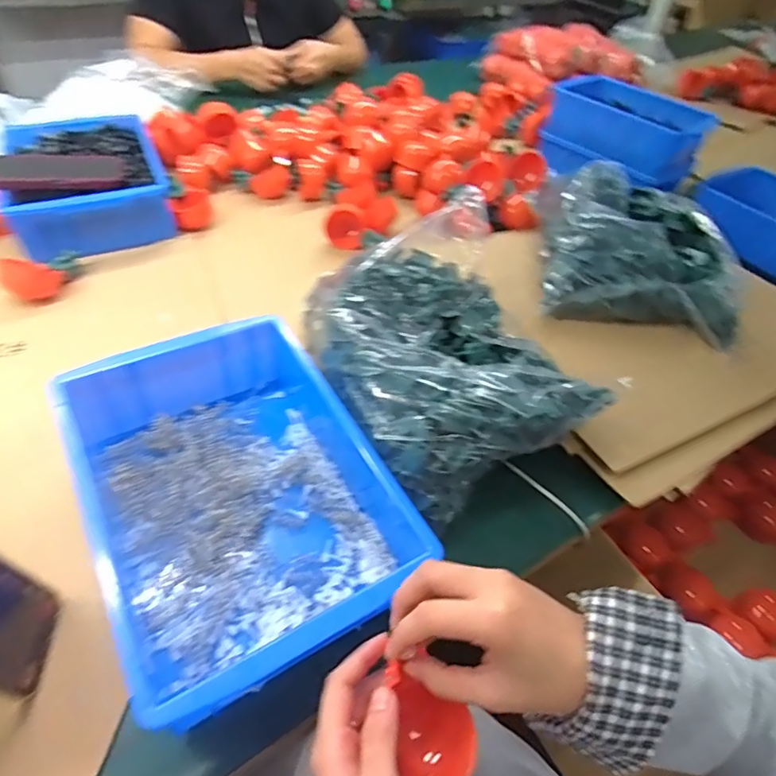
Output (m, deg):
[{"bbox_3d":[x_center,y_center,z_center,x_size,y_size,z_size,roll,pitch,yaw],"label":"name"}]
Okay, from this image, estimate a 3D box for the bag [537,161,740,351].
[{"bbox_3d":[0.334,-0.190,0.694,0.239,0.089,0.256,10,47,3],"label":"bag"}]

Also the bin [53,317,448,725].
[{"bbox_3d":[-0.123,0.083,0.422,0.204,0.084,0.289,-22,53,-25],"label":"bin"}]

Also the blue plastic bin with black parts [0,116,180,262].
[{"bbox_3d":[-0.451,-0.313,0.771,0.202,0.073,0.306,-18,52,-22],"label":"blue plastic bin with black parts"}]

